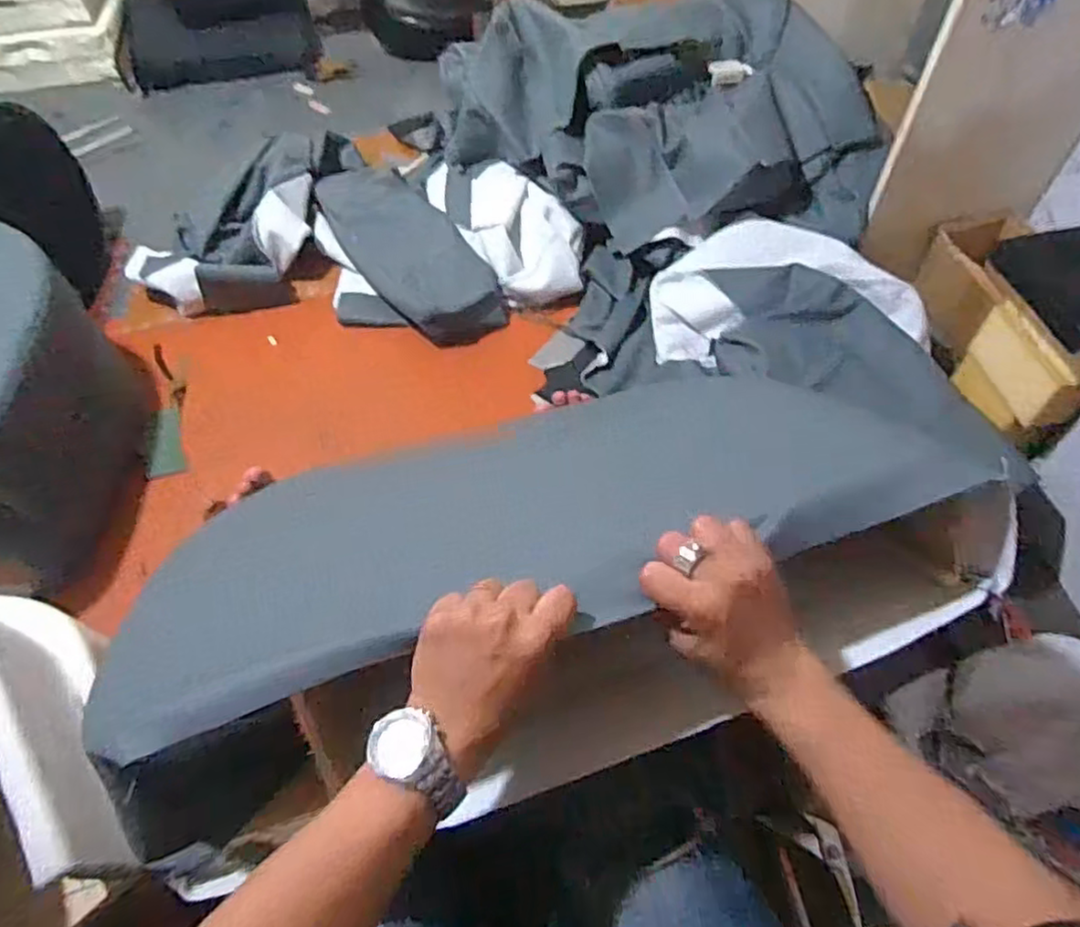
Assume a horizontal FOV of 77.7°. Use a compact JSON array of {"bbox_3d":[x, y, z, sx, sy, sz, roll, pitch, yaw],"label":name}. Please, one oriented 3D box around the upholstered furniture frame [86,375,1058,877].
[{"bbox_3d":[0.005,0.068,0.620,0.684,0.213,0.376,-18,59,-9],"label":"upholstered furniture frame"}]

